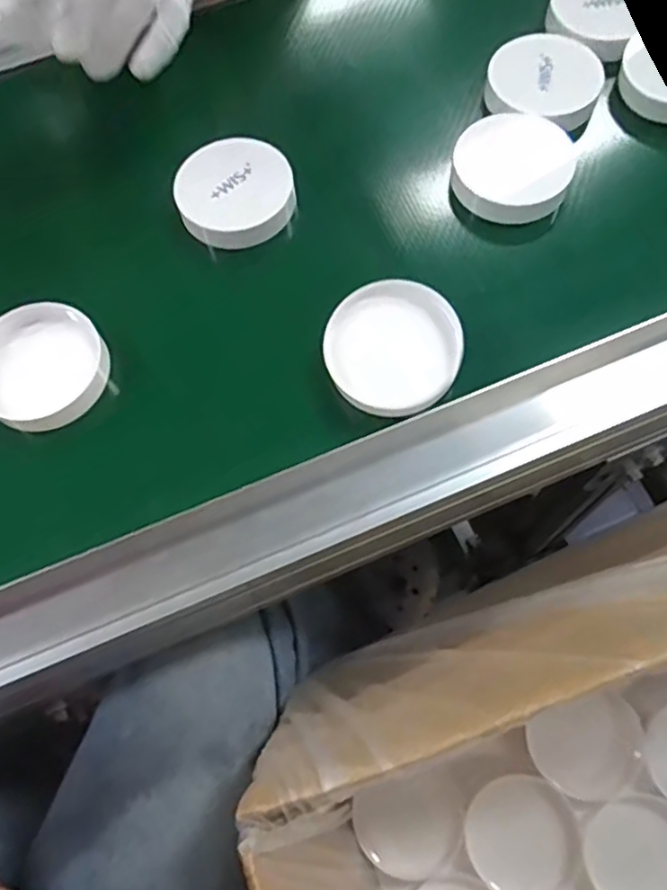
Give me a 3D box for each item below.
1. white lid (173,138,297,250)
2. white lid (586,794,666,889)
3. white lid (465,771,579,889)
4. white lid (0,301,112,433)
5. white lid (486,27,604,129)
[{"bbox_3d":[-0.065,-0.167,0.433,0.074,0.021,0.074,-1,67,3],"label":"white lid"},{"bbox_3d":[0.206,0.274,0.432,0.068,0.018,0.072,-1,67,3],"label":"white lid"},{"bbox_3d":[0.130,0.271,0.451,0.073,0.014,0.073,-1,67,3],"label":"white lid"},{"bbox_3d":[-0.175,-0.049,0.388,0.074,0.019,0.079,-1,67,3],"label":"white lid"},{"bbox_3d":[0.148,-0.255,0.455,0.074,0.022,0.065,25,71,13],"label":"white lid"}]

